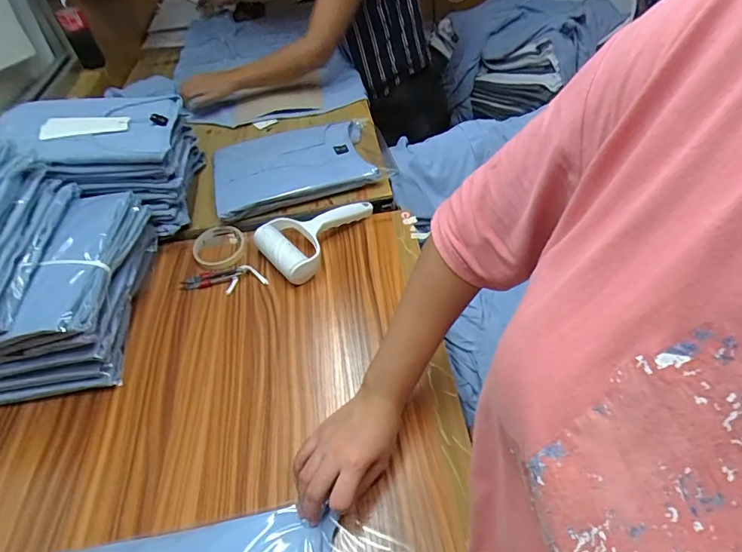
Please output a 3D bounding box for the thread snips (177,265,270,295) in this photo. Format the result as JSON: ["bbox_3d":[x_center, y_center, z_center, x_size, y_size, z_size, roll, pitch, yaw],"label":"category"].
[{"bbox_3d":[-0.219,0.007,0.660,0.126,0.009,0.042,-8,48,0],"label":"thread snips"}]

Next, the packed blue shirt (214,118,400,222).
[{"bbox_3d":[-0.124,-0.207,0.811,0.310,0.052,0.227,-15,49,-7],"label":"packed blue shirt"}]

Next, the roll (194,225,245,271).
[{"bbox_3d":[-0.239,-0.046,0.708,0.080,0.013,0.099,-23,50,-14],"label":"roll"}]

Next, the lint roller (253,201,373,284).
[{"bbox_3d":[-0.071,-0.067,0.687,0.186,0.044,0.114,-30,52,-19],"label":"lint roller"}]

